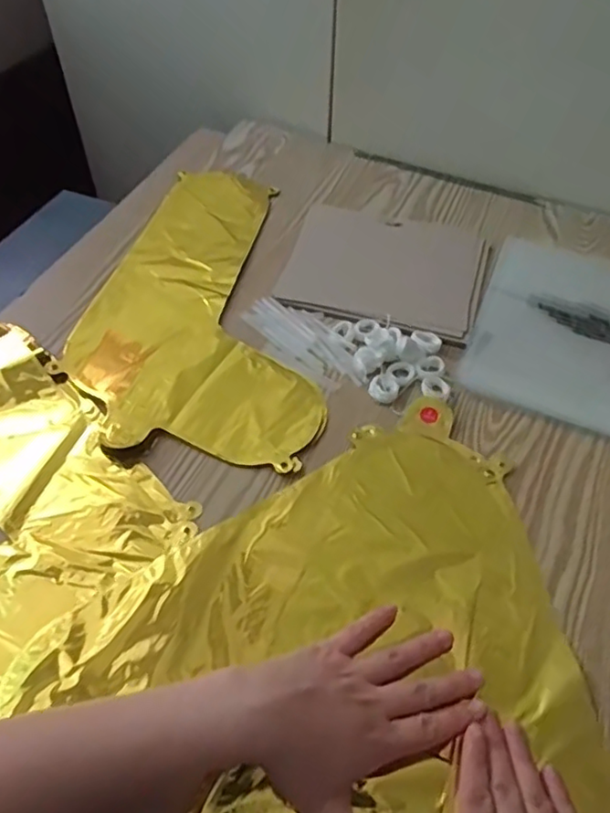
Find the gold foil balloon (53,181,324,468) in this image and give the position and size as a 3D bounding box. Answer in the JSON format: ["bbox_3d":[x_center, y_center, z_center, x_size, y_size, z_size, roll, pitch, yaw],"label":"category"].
[{"bbox_3d":[-0.084,-0.116,0.617,0.230,0.009,0.391,7,51,5],"label":"gold foil balloon"}]

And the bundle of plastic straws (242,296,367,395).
[{"bbox_3d":[-0.002,-0.061,0.575,0.137,0.009,0.057,36,59,25],"label":"bundle of plastic straws"}]

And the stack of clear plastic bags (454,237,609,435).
[{"bbox_3d":[0.275,-0.074,0.588,0.204,0.014,0.234,19,53,14],"label":"stack of clear plastic bags"}]

